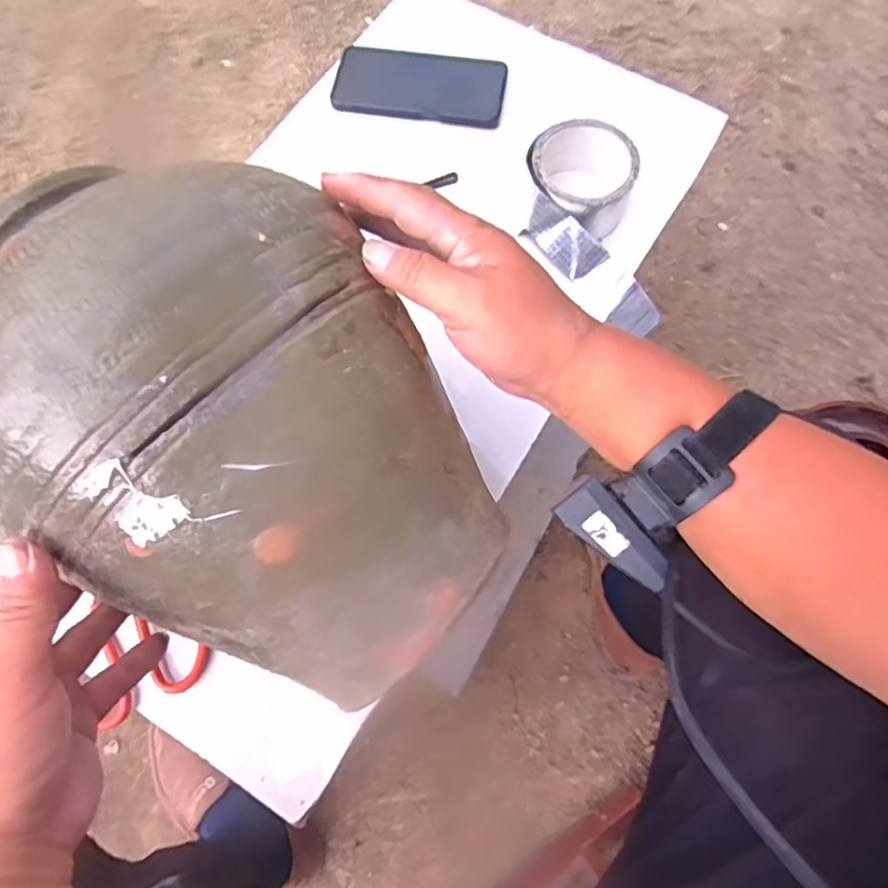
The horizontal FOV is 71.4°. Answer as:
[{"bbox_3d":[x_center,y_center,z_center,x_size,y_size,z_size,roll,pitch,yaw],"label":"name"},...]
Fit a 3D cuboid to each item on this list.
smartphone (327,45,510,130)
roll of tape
[{"bbox_3d":[-0.023,-0.357,0.612,0.166,0.012,0.083,8,71,0],"label":"smartphone"},{"bbox_3d":[0.114,-0.219,0.547,0.092,0.056,0.117,19,71,5],"label":"roll of tape"}]

